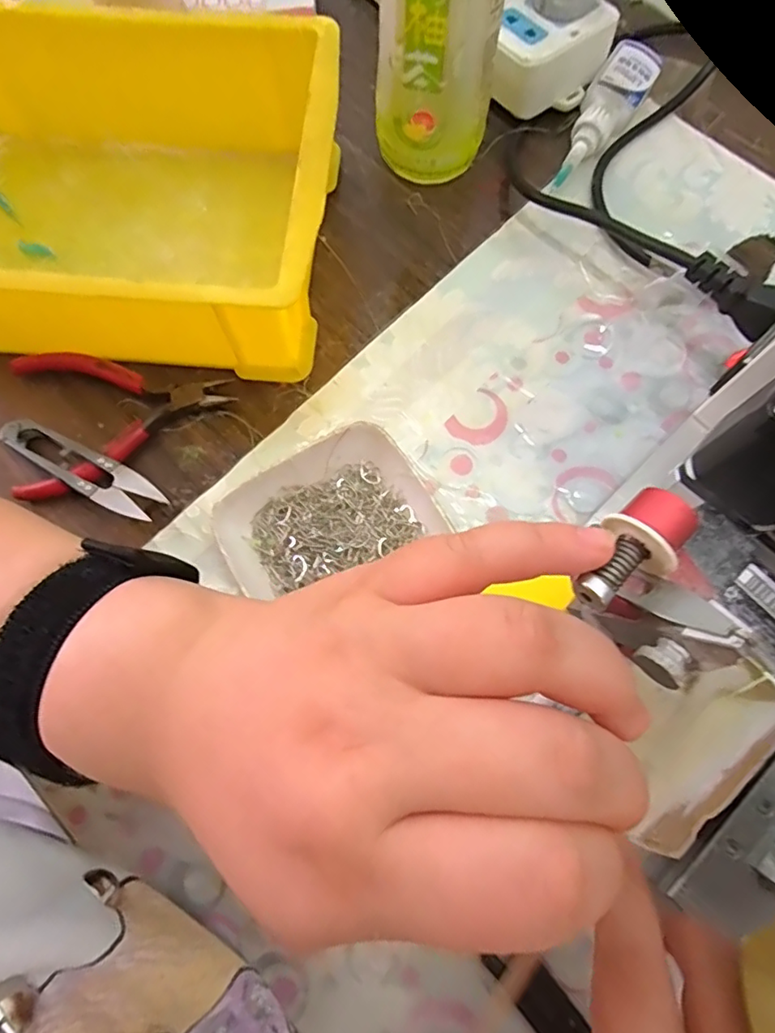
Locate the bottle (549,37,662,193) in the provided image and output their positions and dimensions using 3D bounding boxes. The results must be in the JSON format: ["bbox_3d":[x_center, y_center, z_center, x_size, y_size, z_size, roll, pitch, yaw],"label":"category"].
[{"bbox_3d":[0.138,-0.251,0.347,0.031,0.021,0.117,27,75,8],"label":"bottle"}]

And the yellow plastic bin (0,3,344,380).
[{"bbox_3d":[-0.155,-0.166,0.295,0.233,0.071,0.164,6,73,1],"label":"yellow plastic bin"}]

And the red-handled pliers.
[{"bbox_3d":[-0.140,-0.055,0.295,0.111,0.012,0.083,-11,73,-4],"label":"red-handled pliers"}]

